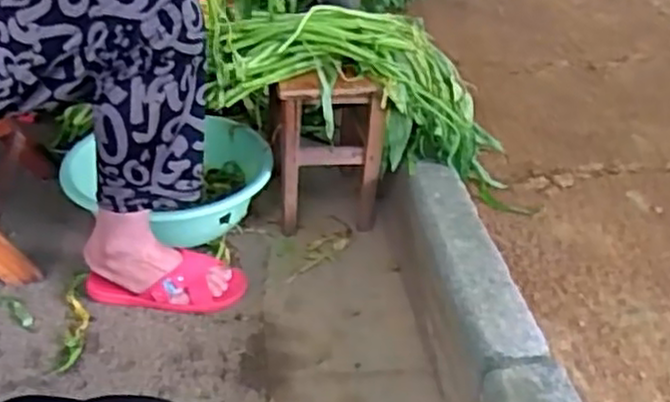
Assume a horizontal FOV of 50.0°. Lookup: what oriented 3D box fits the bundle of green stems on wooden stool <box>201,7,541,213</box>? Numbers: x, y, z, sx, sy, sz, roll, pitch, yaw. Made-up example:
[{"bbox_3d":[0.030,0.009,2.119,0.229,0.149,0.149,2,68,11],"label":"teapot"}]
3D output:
[{"bbox_3d":[0.078,-0.179,1.165,0.533,0.205,0.147,22,29,-17],"label":"bundle of green stems on wooden stool"}]

